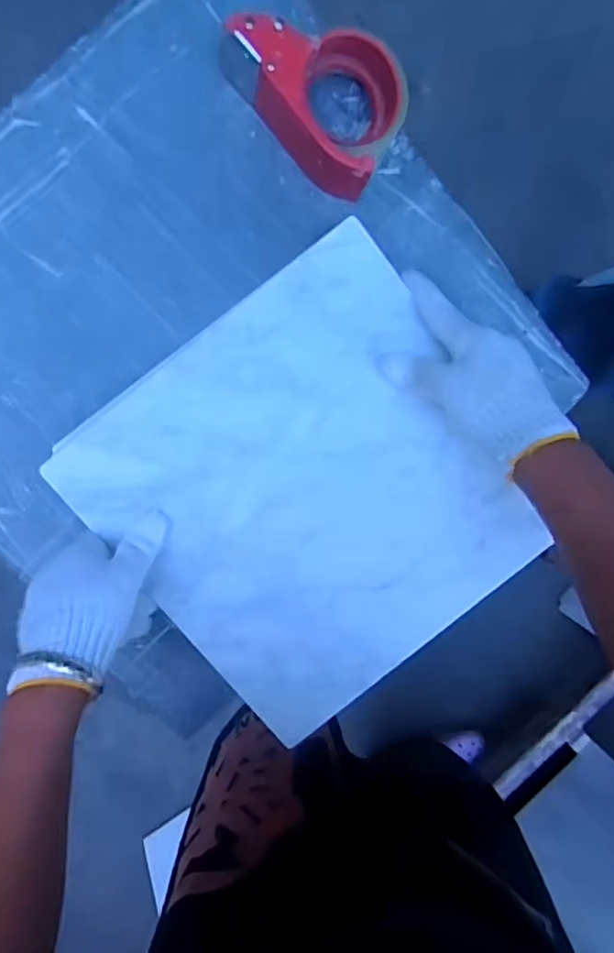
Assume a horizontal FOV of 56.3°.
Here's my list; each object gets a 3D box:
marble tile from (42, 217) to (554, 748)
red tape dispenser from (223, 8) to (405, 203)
[{"bbox_3d":[0.005,0.019,0.458,0.289,0.012,0.309,-37,100,2],"label":"marble tile"},{"bbox_3d":[0.014,-0.303,0.452,0.097,0.060,0.156,-37,98,-1],"label":"red tape dispenser"}]

